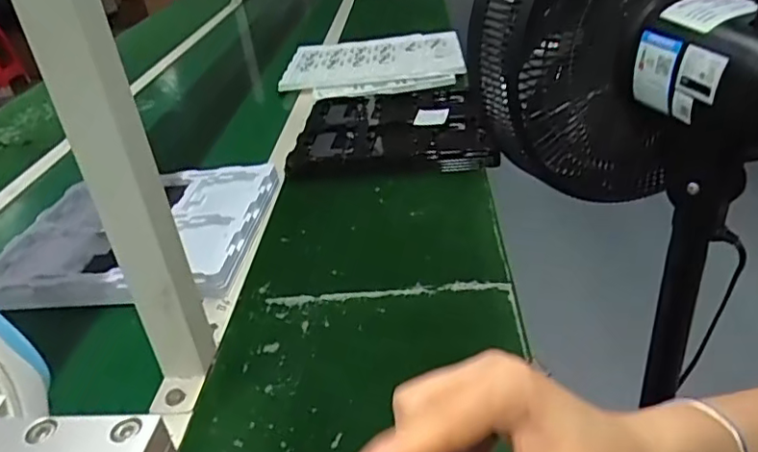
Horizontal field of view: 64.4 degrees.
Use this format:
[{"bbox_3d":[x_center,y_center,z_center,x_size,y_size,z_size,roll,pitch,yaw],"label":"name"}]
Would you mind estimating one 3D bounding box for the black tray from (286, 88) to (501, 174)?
[{"bbox_3d":[0.031,-0.168,1.038,0.316,0.046,0.354,-3,31,7],"label":"black tray"}]

